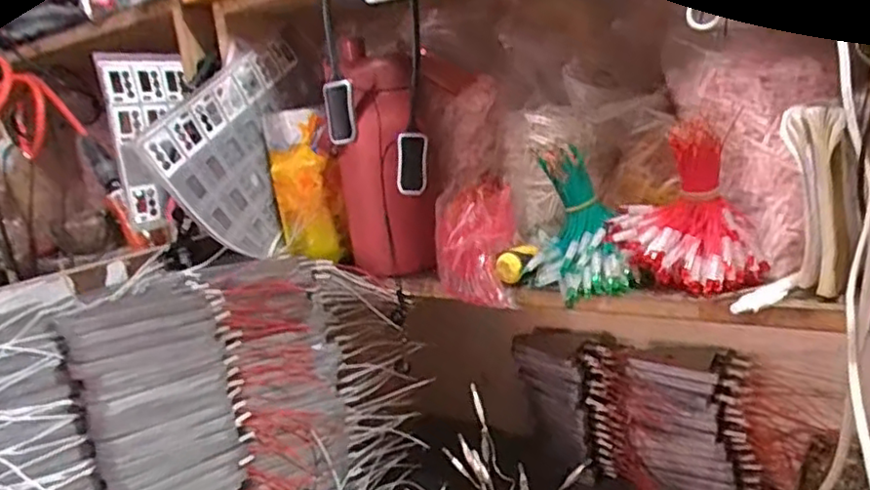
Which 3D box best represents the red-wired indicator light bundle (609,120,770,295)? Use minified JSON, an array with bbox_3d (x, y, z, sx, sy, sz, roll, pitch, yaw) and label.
[{"bbox_3d":[0.188,-0.028,0.503,0.106,0.114,0.060,-4,12,15],"label":"red-wired indicator light bundle"}]

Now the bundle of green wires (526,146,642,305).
[{"bbox_3d":[0.116,-0.017,0.542,0.087,0.107,0.056,-5,12,10],"label":"bundle of green wires"}]

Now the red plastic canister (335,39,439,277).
[{"bbox_3d":[-0.048,-0.076,0.636,0.080,0.208,0.104,-9,12,-9],"label":"red plastic canister"}]

